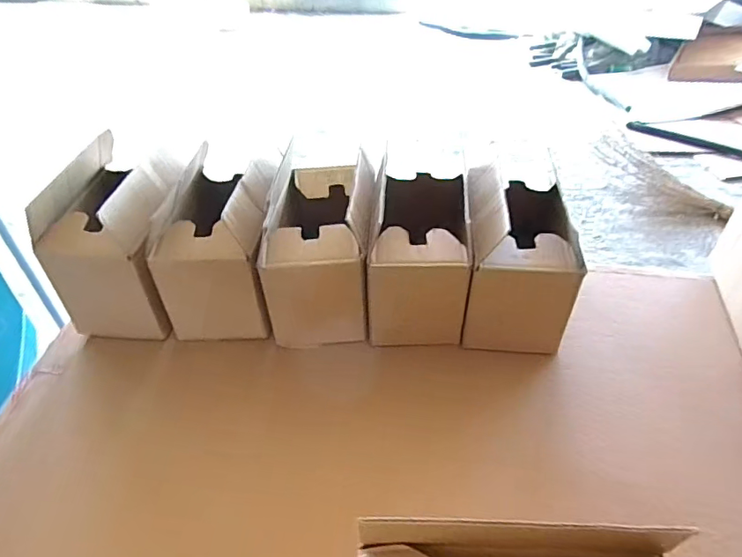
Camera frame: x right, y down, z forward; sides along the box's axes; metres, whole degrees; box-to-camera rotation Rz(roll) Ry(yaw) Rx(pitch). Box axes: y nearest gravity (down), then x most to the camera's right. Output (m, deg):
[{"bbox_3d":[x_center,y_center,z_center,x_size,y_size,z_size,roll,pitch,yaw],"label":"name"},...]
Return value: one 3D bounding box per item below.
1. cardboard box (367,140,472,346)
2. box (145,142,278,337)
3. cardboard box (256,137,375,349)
[{"bbox_3d":[0.068,-0.026,0.738,0.131,0.186,0.183,2,42,3],"label":"cardboard box"},{"bbox_3d":[-0.210,-0.056,0.727,0.145,0.199,0.203,0,42,1],"label":"box"},{"bbox_3d":[-0.069,-0.056,0.734,0.138,0.213,0.222,1,42,1],"label":"cardboard box"}]

